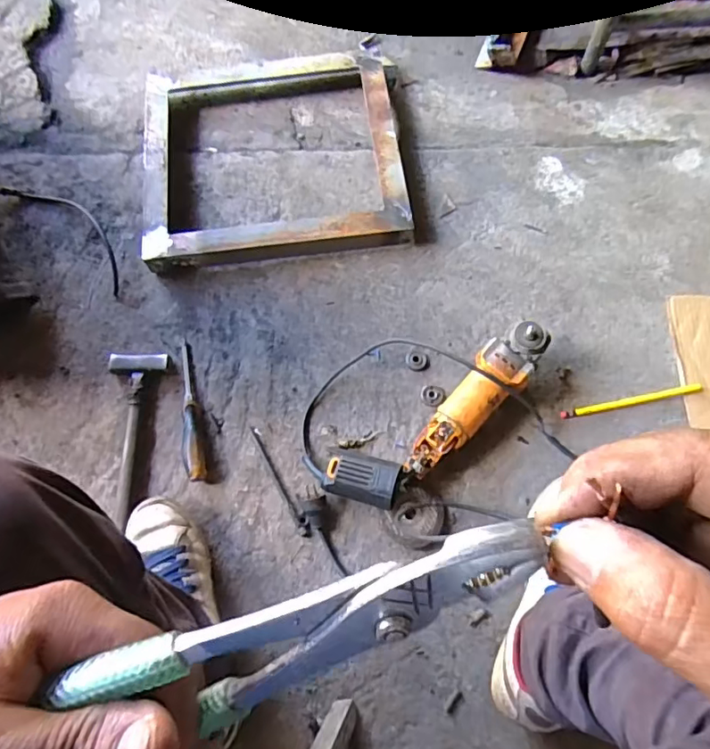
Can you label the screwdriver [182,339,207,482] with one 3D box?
[{"bbox_3d":[-0.225,0.047,0.734,0.024,0.023,0.198,-11,70,-4],"label":"screwdriver"}]

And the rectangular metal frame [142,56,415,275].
[{"bbox_3d":[-0.128,-0.360,0.867,0.398,0.051,0.394,-6,70,-2],"label":"rectangular metal frame"}]

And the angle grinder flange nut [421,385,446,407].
[{"bbox_3d":[0.108,0.030,0.749,0.031,0.009,0.031,9,70,3],"label":"angle grinder flange nut"}]

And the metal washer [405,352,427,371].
[{"bbox_3d":[0.087,-0.018,0.765,0.029,0.009,0.025,3,70,1],"label":"metal washer"}]

